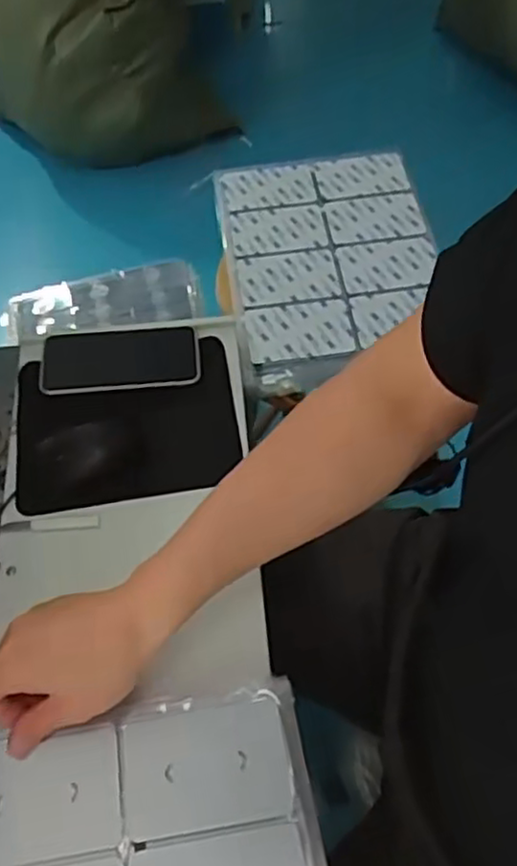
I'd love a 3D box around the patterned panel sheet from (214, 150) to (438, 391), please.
[{"bbox_3d":[0.087,-0.216,0.835,0.244,0.024,0.328,-9,59,-4],"label":"patterned panel sheet"}]

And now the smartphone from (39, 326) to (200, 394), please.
[{"bbox_3d":[-0.146,-0.080,0.722,0.163,0.014,0.081,-4,58,-1],"label":"smartphone"}]

